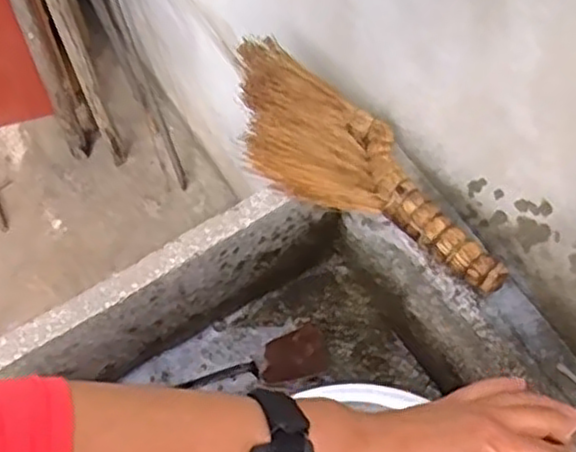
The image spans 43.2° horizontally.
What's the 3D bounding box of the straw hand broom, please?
[{"bbox_3d":[0.054,-0.061,0.726,0.115,0.039,0.370,-37,68,-18],"label":"straw hand broom"}]

